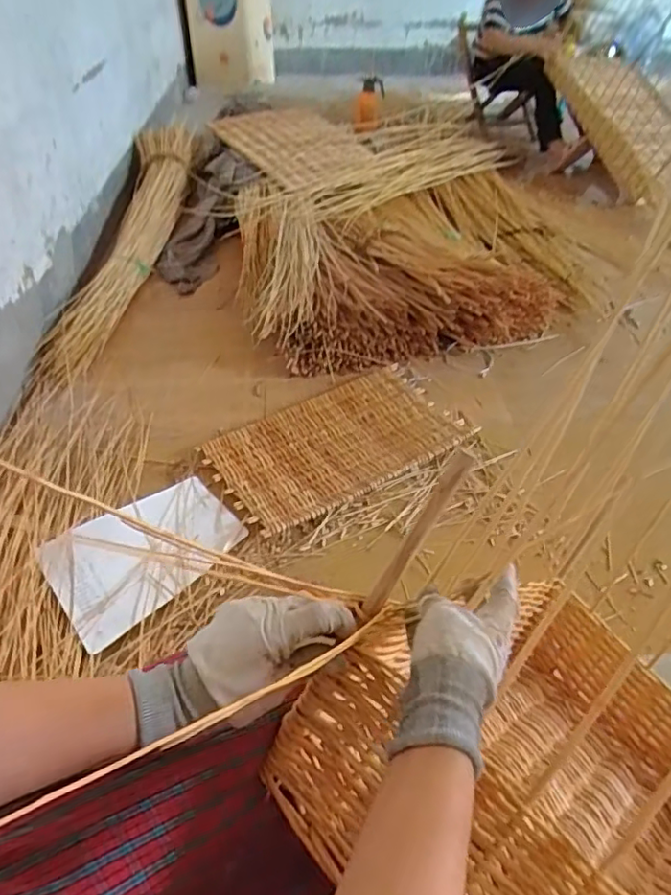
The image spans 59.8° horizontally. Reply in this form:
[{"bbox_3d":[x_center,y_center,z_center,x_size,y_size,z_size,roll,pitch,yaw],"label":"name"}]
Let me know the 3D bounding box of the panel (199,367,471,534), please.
[{"bbox_3d":[0.005,-0.013,1.312,0.528,0.026,0.329,-22,47,-23],"label":"panel"}]

